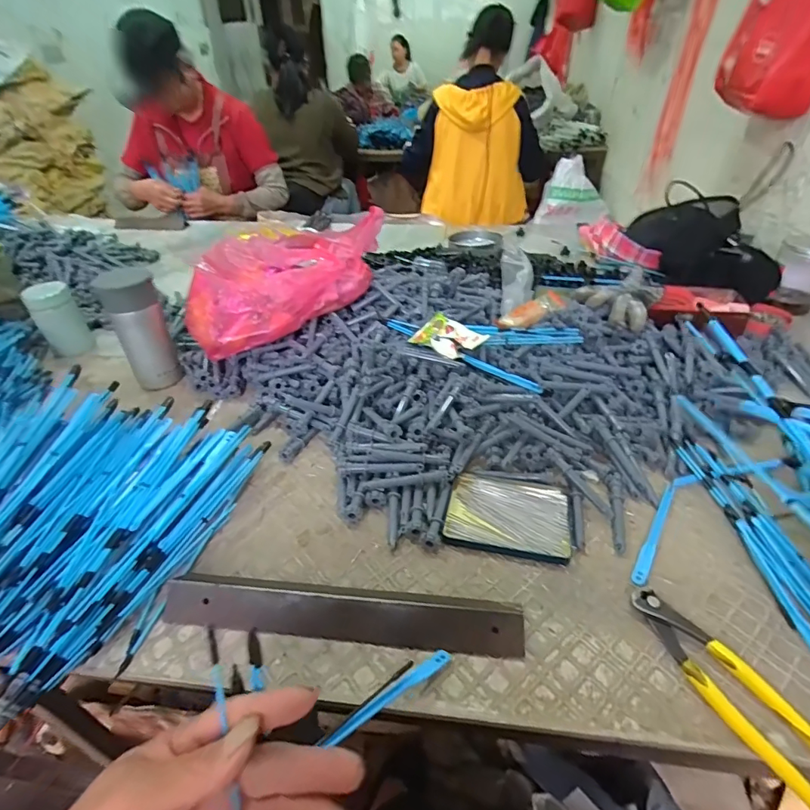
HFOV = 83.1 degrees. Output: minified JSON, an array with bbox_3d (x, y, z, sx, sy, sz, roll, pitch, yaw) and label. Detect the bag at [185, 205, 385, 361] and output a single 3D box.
[{"bbox_3d":[-0.189,-0.197,0.751,0.323,0.138,0.192,-32,47,-33],"label":"bag"}]

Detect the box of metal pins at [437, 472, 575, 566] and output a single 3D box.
[{"bbox_3d":[0.112,0.120,0.500,0.130,0.013,0.098,8,39,12],"label":"box of metal pins"}]

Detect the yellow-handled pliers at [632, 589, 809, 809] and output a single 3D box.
[{"bbox_3d":[0.249,0.217,0.357,0.045,0.018,0.164,-18,41,-20],"label":"yellow-handled pliers"}]

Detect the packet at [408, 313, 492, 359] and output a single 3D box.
[{"bbox_3d":[0.063,-0.095,0.663,0.090,0.024,0.070,27,46,31],"label":"packet"}]

